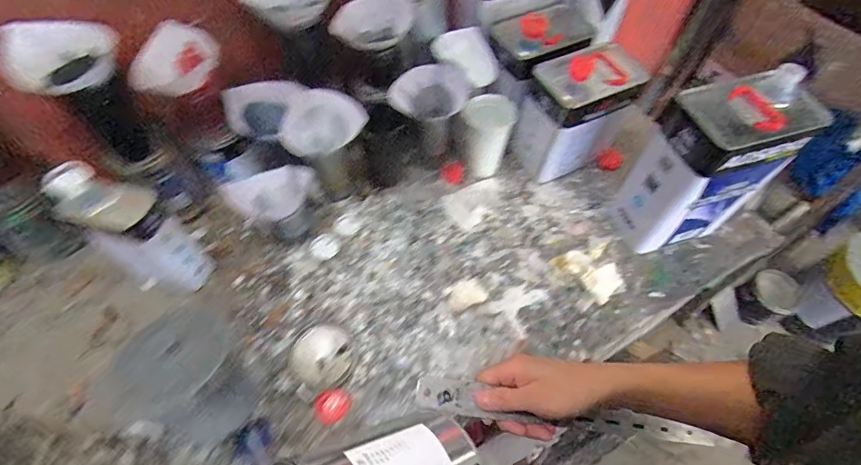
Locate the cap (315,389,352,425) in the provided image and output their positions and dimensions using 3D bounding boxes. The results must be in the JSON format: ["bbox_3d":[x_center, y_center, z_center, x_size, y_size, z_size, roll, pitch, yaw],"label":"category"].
[{"bbox_3d":[-0.133,0.237,0.595,0.047,0.010,0.043,0,58,0],"label":"cap"}]

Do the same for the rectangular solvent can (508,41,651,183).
[{"bbox_3d":[0.257,-0.204,0.775,0.180,0.187,0.103,-28,62,-17],"label":"rectangular solvent can"}]

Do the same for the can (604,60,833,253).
[{"bbox_3d":[0.414,-0.093,0.665,0.179,0.272,0.113,-17,60,-11],"label":"can"}]

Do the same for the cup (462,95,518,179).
[{"bbox_3d":[0.100,-0.168,0.779,0.084,0.138,0.074,16,59,9],"label":"cup"}]

